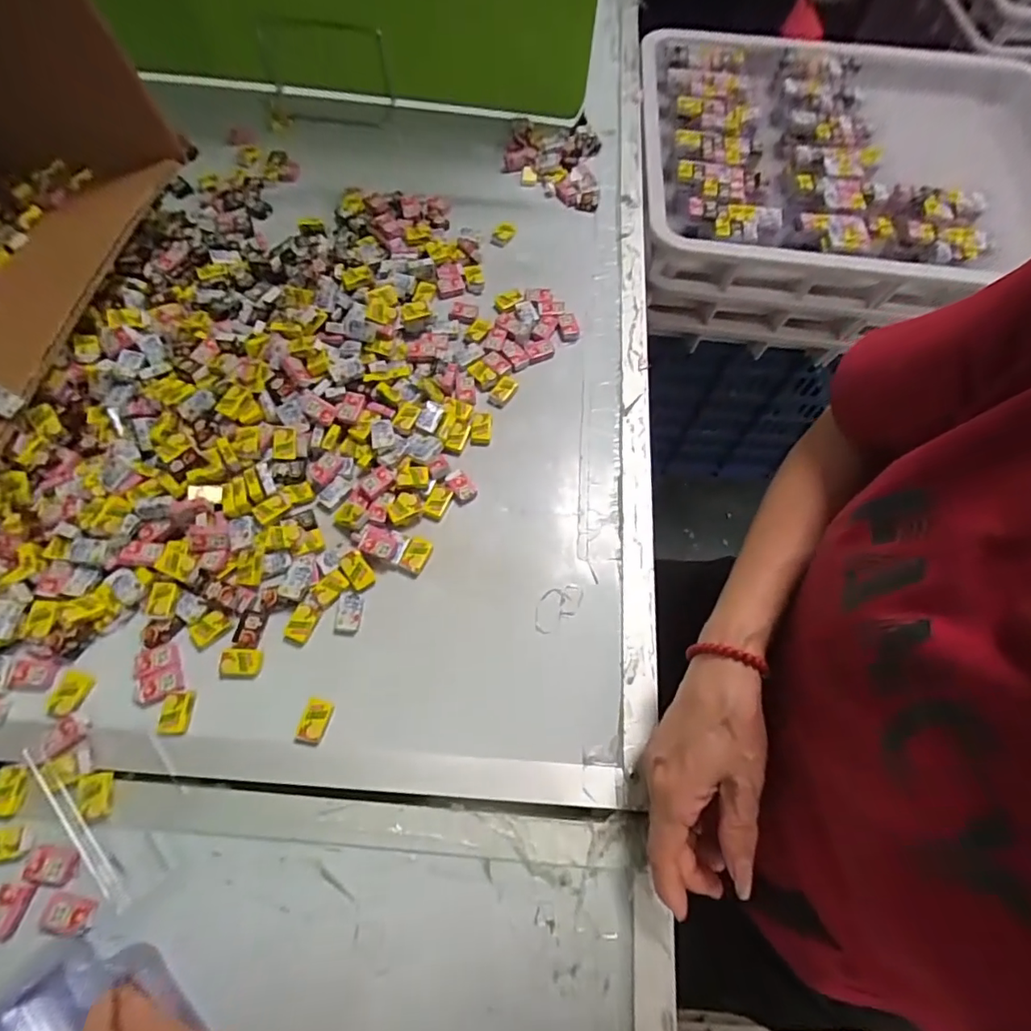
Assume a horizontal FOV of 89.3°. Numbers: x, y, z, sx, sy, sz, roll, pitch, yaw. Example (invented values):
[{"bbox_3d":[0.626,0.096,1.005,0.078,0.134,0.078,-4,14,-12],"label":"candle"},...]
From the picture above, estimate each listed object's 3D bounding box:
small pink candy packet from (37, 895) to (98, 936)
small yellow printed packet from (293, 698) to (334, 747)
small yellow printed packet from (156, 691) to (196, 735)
[{"bbox_3d":[-0.261,0.233,0.304,0.029,0.004,0.018,7,66,1],"label":"small pink candy packet"},{"bbox_3d":[-0.134,0.138,0.348,0.019,0.008,0.028,15,67,5],"label":"small yellow printed packet"},{"bbox_3d":[-0.227,0.132,0.348,0.019,0.006,0.026,1,66,-1],"label":"small yellow printed packet"}]

